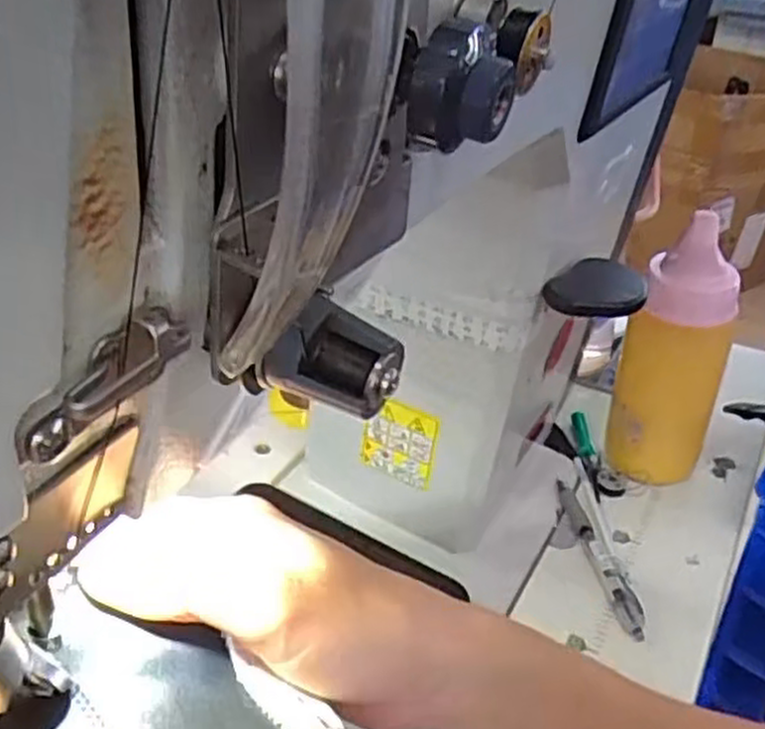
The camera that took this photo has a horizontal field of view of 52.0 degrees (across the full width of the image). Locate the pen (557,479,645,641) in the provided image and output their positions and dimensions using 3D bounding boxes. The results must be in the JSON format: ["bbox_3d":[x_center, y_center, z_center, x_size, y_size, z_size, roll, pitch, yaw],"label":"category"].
[{"bbox_3d":[0.145,0.122,0.525,0.018,0.012,0.137,-5,34,-8],"label":"pen"}]

